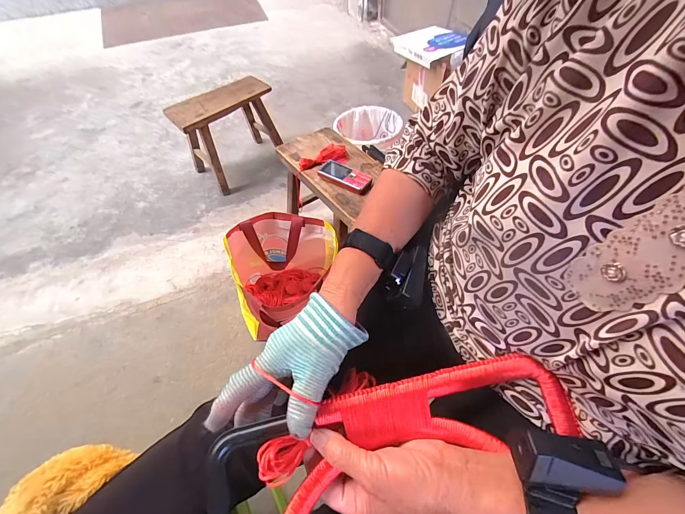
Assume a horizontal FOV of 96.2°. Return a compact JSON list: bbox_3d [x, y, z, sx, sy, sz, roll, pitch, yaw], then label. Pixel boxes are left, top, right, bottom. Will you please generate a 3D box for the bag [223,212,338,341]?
[{"bbox_3d":[-0.138,0.060,0.745,0.260,0.238,0.245,-8,56,-3],"label":"bag"}]

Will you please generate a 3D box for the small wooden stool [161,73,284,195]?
[{"bbox_3d":[-0.418,-0.458,1.153,0.319,0.301,0.210,-37,62,-21],"label":"small wooden stool"}]

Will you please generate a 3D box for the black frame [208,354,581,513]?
[{"bbox_3d":[0.071,0.276,0.243,0.325,0.027,0.331,-12,74,-7],"label":"black frame"}]

